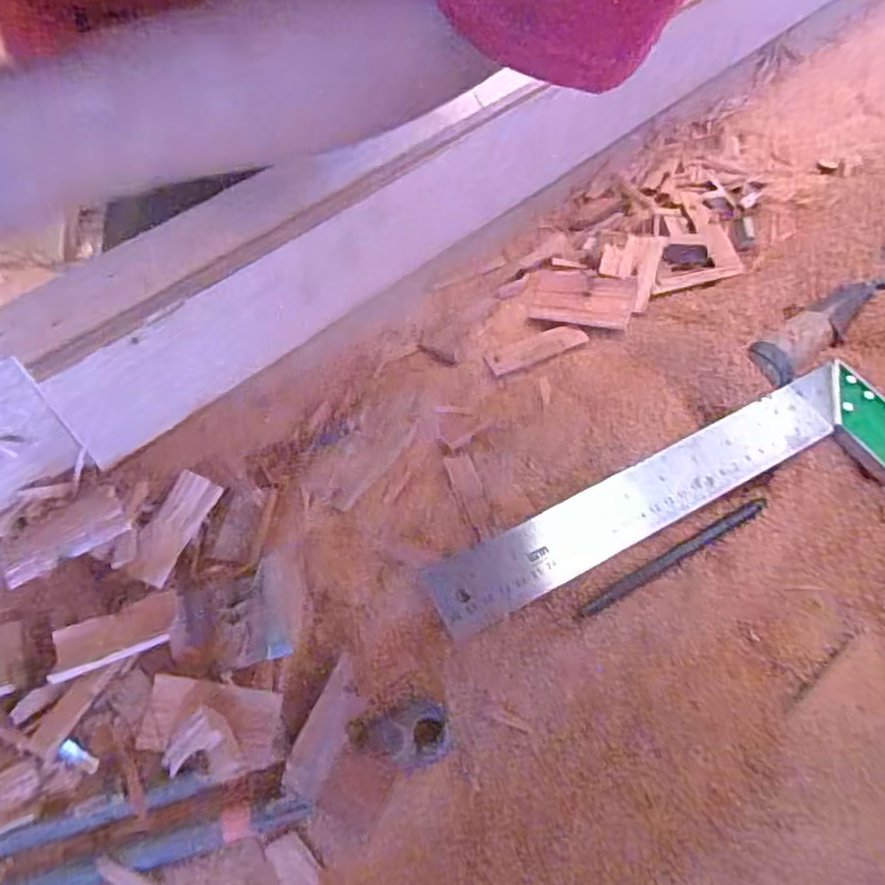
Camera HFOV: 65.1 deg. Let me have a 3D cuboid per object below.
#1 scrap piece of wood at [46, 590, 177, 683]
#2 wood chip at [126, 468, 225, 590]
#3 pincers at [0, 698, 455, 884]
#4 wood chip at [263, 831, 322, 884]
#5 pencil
[{"bbox_3d":[-0.160,0.095,0.340,0.062,0.006,0.029,-21,47,-4],"label":"scrap piece of wood"},{"bbox_3d":[-0.143,0.045,0.368,0.025,0.006,0.059,26,74,7],"label":"wood chip"},{"bbox_3d":[-0.102,0.161,0.310,0.217,0.016,0.033,-13,65,-10],"label":"pincers"},{"bbox_3d":[-0.067,0.188,0.309,0.015,0.004,0.026,-40,72,-21],"label":"wood chip"},{"bbox_3d":[0.128,0.061,0.376,0.131,0.008,0.007,-27,68,-16],"label":"pencil"}]

